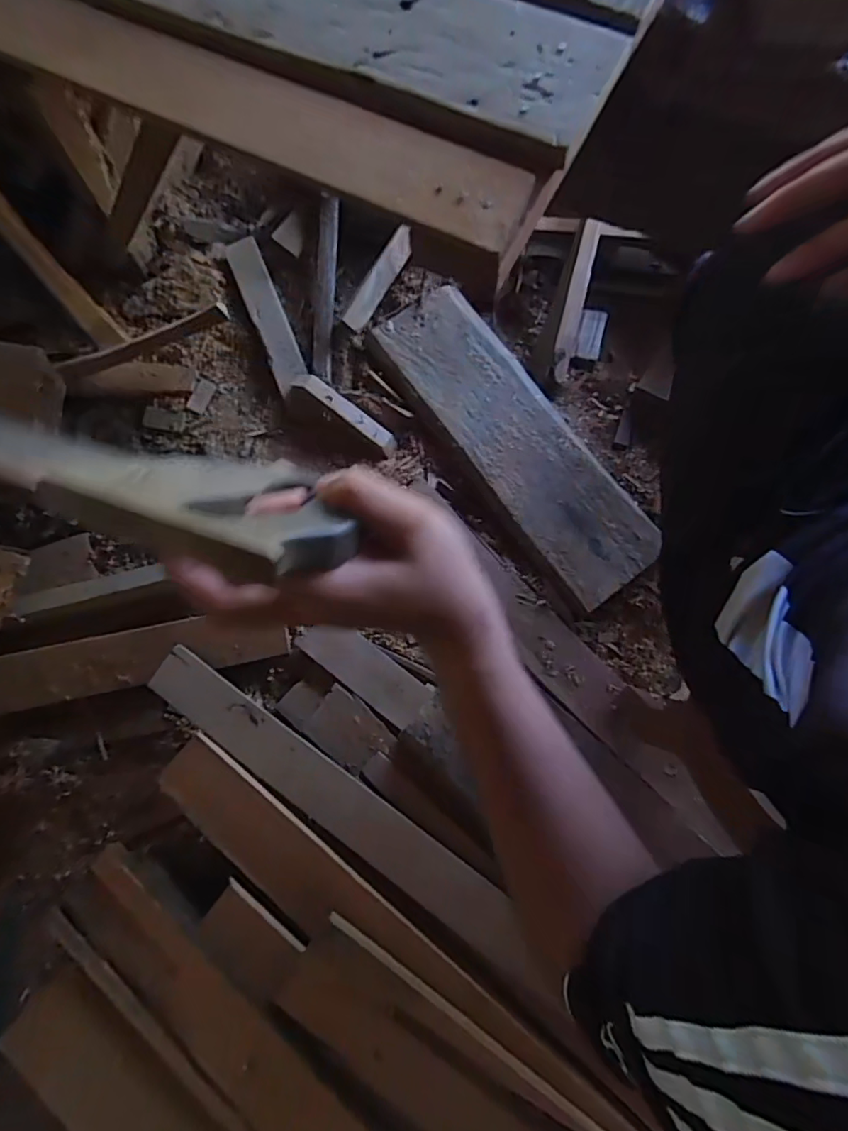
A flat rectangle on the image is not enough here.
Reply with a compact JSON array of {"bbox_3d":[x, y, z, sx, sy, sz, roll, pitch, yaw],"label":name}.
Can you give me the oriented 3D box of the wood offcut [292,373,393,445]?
[{"bbox_3d":[-0.156,-0.310,1.078,0.225,0.022,0.036,35,81,-4],"label":"wood offcut"}]

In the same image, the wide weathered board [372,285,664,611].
[{"bbox_3d":[0.173,-0.249,1.057,0.218,0.040,0.694,-36,80,-6],"label":"wide weathered board"}]

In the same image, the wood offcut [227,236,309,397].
[{"bbox_3d":[-0.318,-0.512,1.111,0.067,0.038,0.340,-22,79,-3],"label":"wood offcut"}]

